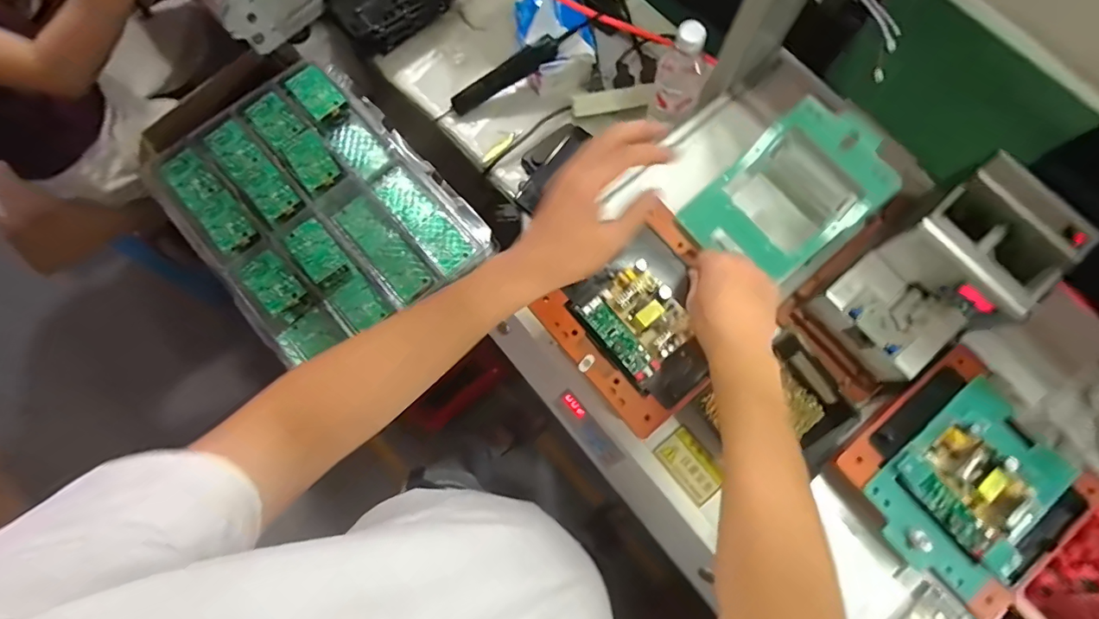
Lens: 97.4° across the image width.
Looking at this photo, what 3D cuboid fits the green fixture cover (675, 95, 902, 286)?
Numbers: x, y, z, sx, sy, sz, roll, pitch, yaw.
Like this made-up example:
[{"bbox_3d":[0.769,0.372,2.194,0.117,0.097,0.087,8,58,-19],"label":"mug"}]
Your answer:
[{"bbox_3d":[0.262,-0.125,0.523,0.201,0.019,0.138,-46,75,7],"label":"green fixture cover"}]

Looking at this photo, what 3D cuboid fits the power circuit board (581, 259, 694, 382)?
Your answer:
[{"bbox_3d":[0.096,0.008,0.524,0.089,0.031,0.107,-43,81,-7],"label":"power circuit board"}]

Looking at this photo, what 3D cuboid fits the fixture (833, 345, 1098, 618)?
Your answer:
[{"bbox_3d":[0.429,0.174,0.487,0.199,0.035,0.194,-37,81,-6],"label":"fixture"}]

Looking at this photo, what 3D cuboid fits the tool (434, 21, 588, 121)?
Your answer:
[{"bbox_3d":[-0.070,-0.394,0.812,0.280,0.034,0.030,-25,79,18],"label":"tool"}]

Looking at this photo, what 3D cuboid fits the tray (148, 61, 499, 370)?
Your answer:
[{"bbox_3d":[-0.395,-0.175,0.811,0.373,0.066,0.485,-41,81,-6],"label":"tray"}]

